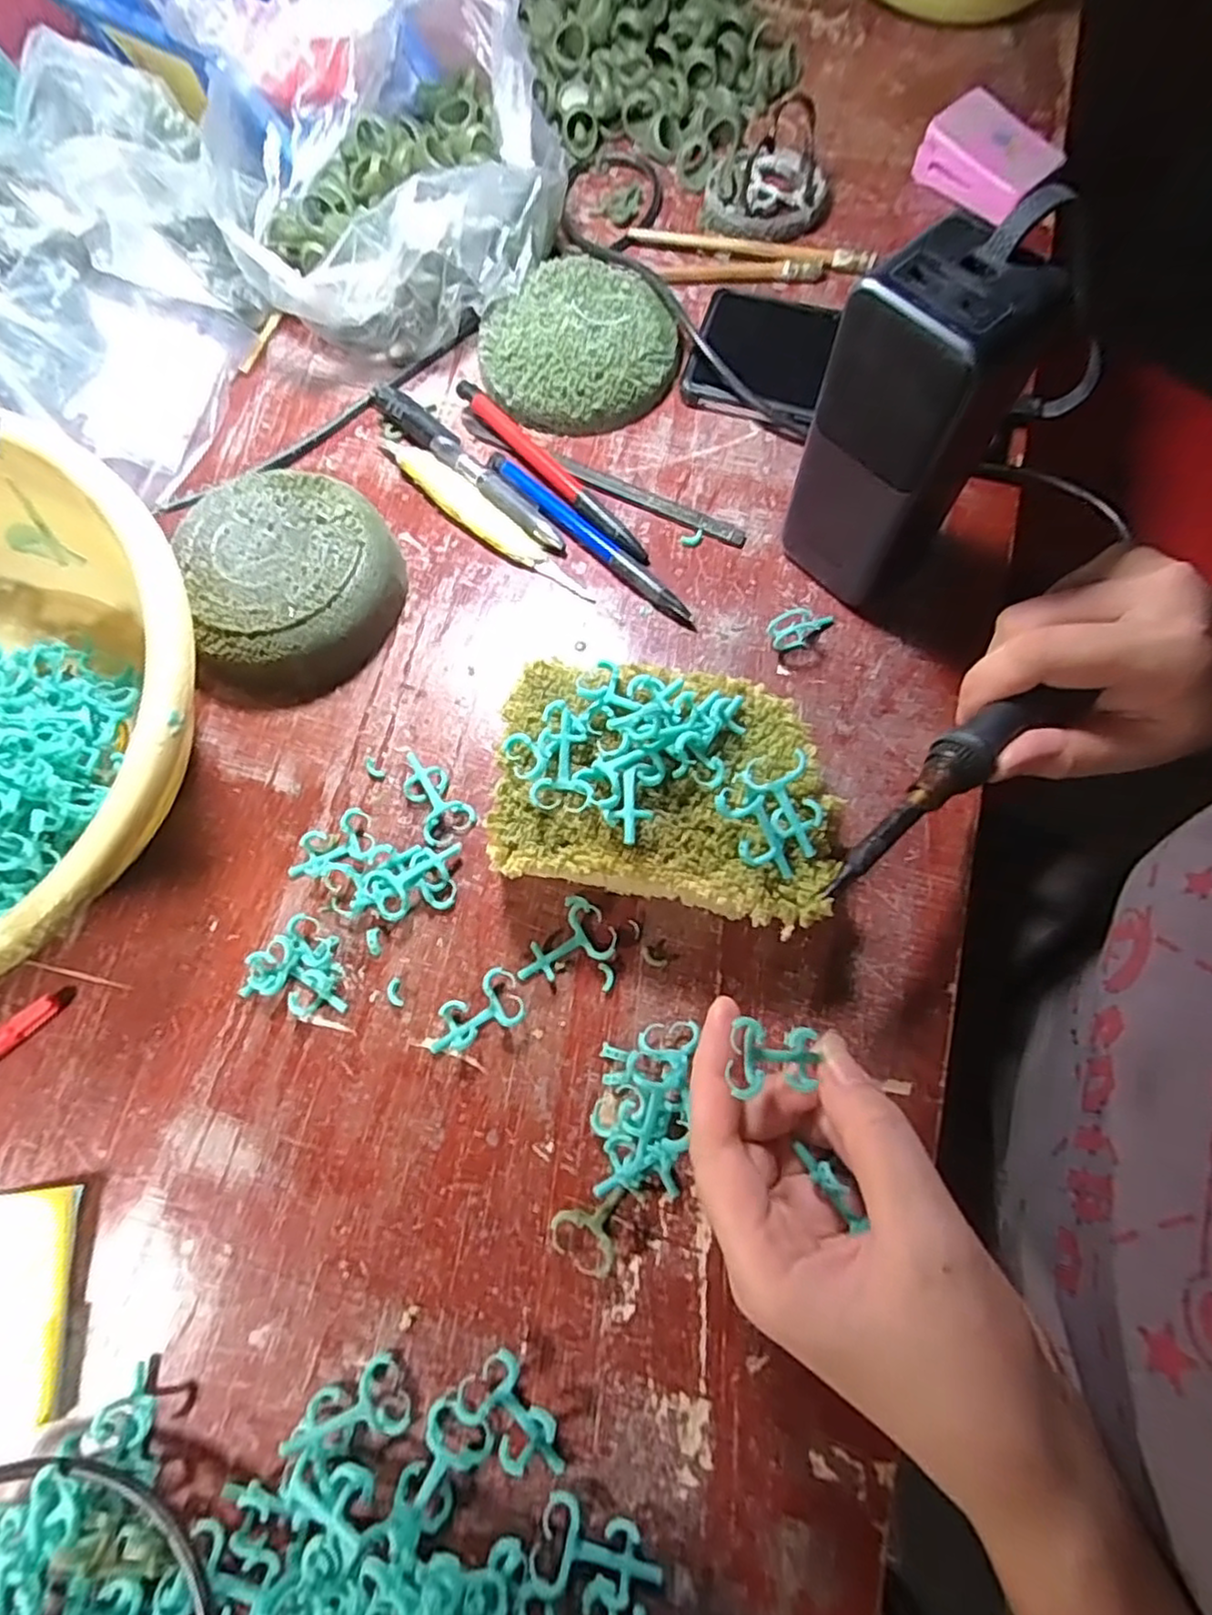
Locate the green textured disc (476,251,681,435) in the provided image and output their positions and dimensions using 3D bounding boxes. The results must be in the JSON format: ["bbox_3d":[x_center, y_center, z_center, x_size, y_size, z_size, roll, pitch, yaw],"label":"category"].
[{"bbox_3d":[-0.015,-0.251,0.379,0.099,0.022,0.101,0,72,1],"label":"green textured disc"}]

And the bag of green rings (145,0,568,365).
[{"bbox_3d":[-0.124,-0.361,0.377,0.190,0.105,0.205,-14,72,-3],"label":"bag of green rings"}]

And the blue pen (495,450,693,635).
[{"bbox_3d":[-0.009,-0.135,0.347,0.141,0.008,0.011,43,78,14],"label":"blue pen"}]

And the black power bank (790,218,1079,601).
[{"bbox_3d":[0.115,-0.139,0.278,0.061,0.135,0.043,42,77,13],"label":"black power bank"}]

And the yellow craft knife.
[{"bbox_3d":[-0.065,-0.149,0.354,0.018,0.009,0.141,-44,76,-12],"label":"yellow craft knife"}]

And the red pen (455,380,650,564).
[{"bbox_3d":[-0.028,-0.174,0.357,0.011,0.012,0.142,-40,75,-11],"label":"red pen"}]

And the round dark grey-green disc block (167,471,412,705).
[{"bbox_3d":[-0.148,-0.105,0.329,0.095,0.035,0.101,0,72,1],"label":"round dark grey-green disc block"}]

